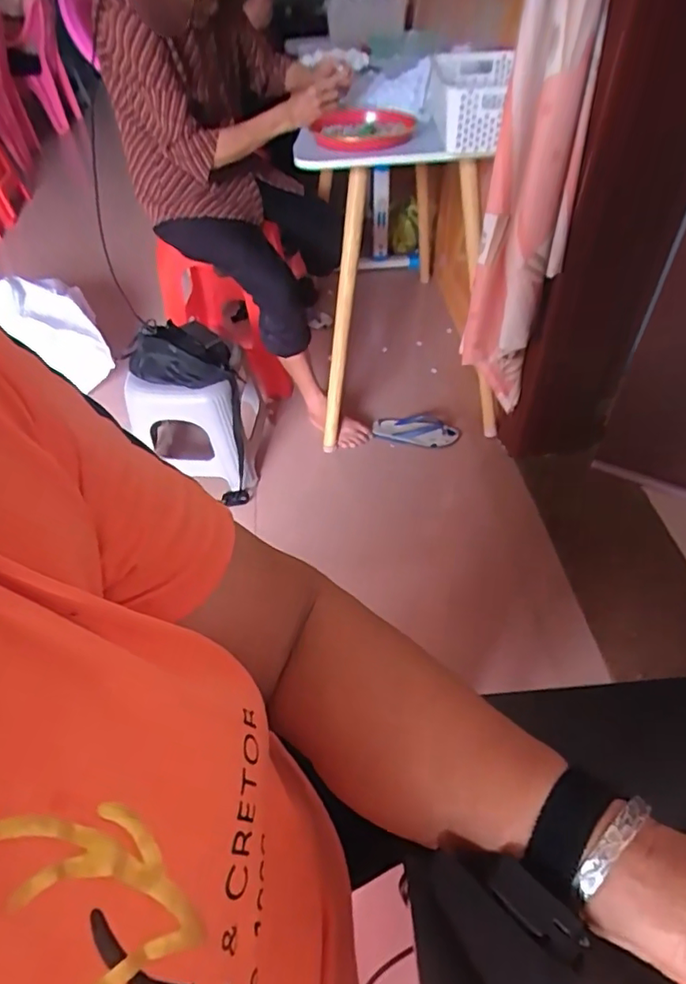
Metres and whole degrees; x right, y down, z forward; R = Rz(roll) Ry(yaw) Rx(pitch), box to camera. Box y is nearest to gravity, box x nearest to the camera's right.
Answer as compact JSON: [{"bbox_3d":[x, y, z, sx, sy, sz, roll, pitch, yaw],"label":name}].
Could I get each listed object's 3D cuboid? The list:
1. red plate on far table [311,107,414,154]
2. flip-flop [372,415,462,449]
[{"bbox_3d":[0.042,-0.721,1.102,0.190,0.033,0.181,6,50,9],"label":"red plate on far table"},{"bbox_3d":[0.207,-0.173,1.590,0.243,0.040,0.102,8,50,10],"label":"flip-flop"}]

